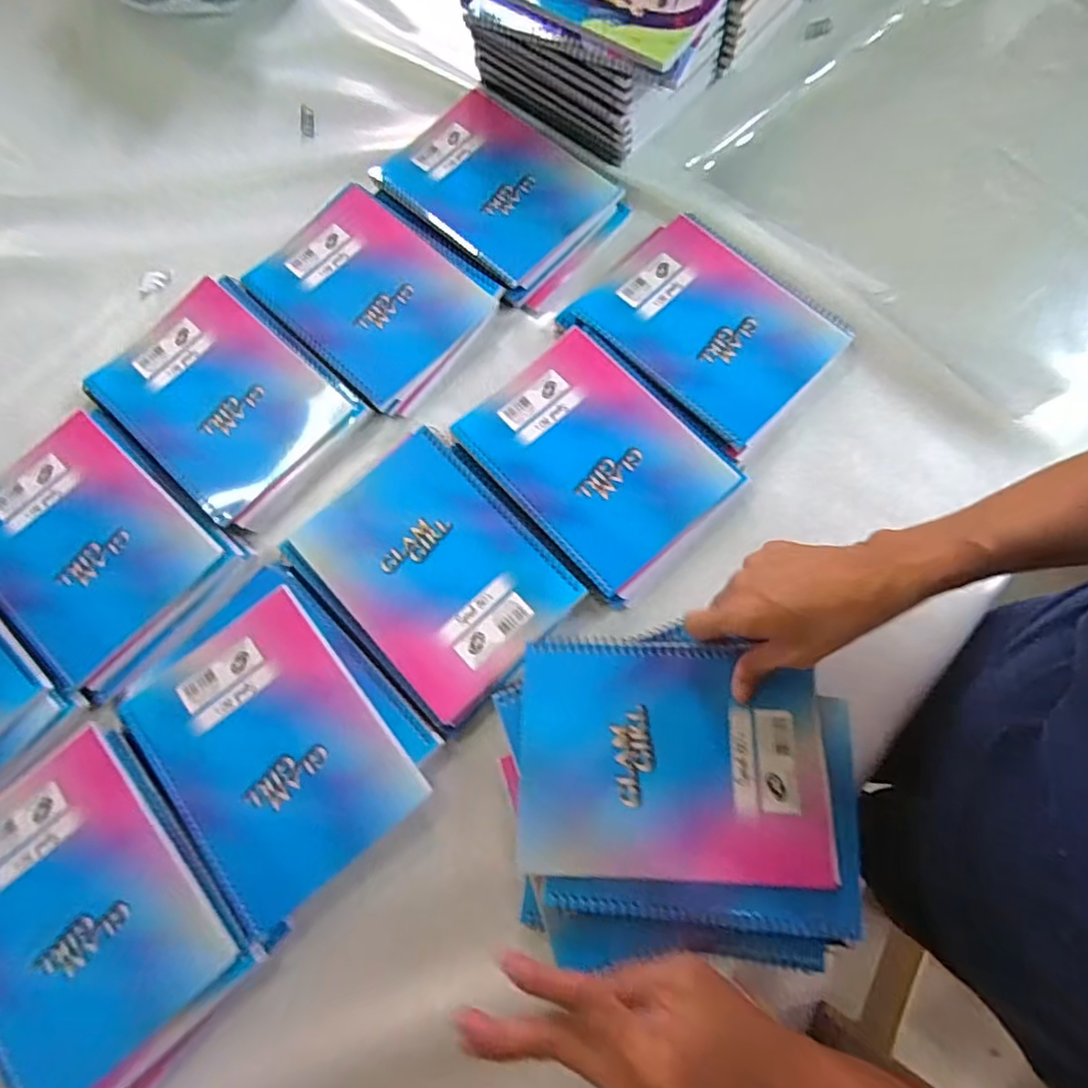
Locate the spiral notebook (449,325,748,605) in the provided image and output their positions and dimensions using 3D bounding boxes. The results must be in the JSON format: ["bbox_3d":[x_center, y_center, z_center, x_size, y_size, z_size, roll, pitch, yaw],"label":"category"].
[{"bbox_3d":[0.043,-0.076,0.501,0.151,0.011,0.204,-42,76,-13],"label":"spiral notebook"}]

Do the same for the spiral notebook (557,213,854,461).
[{"bbox_3d":[0.141,-0.190,0.538,0.203,0.024,0.158,42,76,13],"label":"spiral notebook"}]

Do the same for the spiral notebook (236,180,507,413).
[{"bbox_3d":[-0.156,-0.233,0.559,0.205,0.019,0.163,39,76,12],"label":"spiral notebook"}]

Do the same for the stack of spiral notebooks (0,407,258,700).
[{"bbox_3d":[-0.370,0.001,0.501,0.218,0.026,0.157,39,76,12],"label":"stack of spiral notebooks"}]

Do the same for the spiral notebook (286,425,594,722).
[{"bbox_3d":[-0.086,0.018,0.479,0.151,0.013,0.200,-41,76,-12],"label":"spiral notebook"}]

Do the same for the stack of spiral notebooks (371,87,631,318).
[{"bbox_3d":[-0.040,-0.340,0.586,0.222,0.027,0.153,39,76,12],"label":"stack of spiral notebooks"}]

